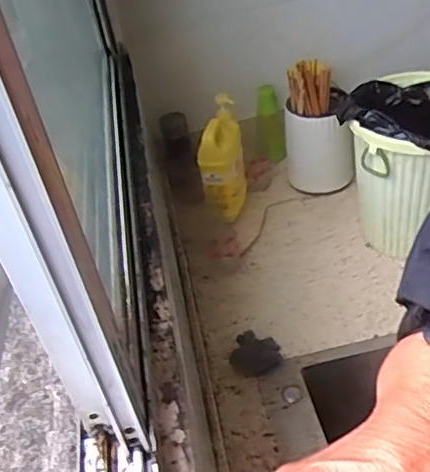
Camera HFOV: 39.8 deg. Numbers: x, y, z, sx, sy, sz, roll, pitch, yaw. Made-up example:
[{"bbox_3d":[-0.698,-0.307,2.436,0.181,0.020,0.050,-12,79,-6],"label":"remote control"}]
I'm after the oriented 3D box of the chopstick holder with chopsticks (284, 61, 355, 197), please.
[{"bbox_3d":[0.239,-0.242,1.375,0.154,0.300,0.132,-3,40,9],"label":"chopstick holder with chopsticks"}]

